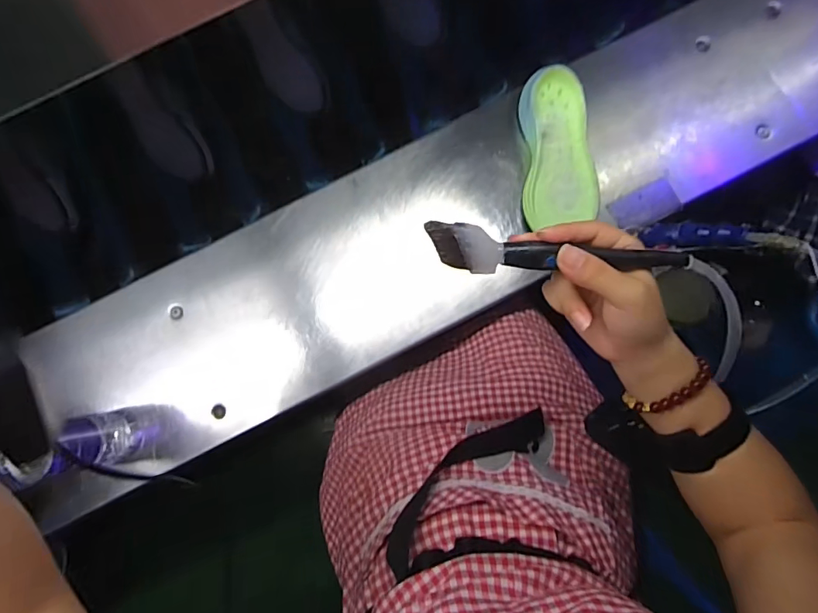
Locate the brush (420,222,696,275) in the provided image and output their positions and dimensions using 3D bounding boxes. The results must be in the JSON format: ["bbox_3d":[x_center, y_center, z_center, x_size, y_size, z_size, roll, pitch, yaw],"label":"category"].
[{"bbox_3d":[0.095,-0.030,0.315,0.168,0.008,0.032,7,119,-3],"label":"brush"}]

